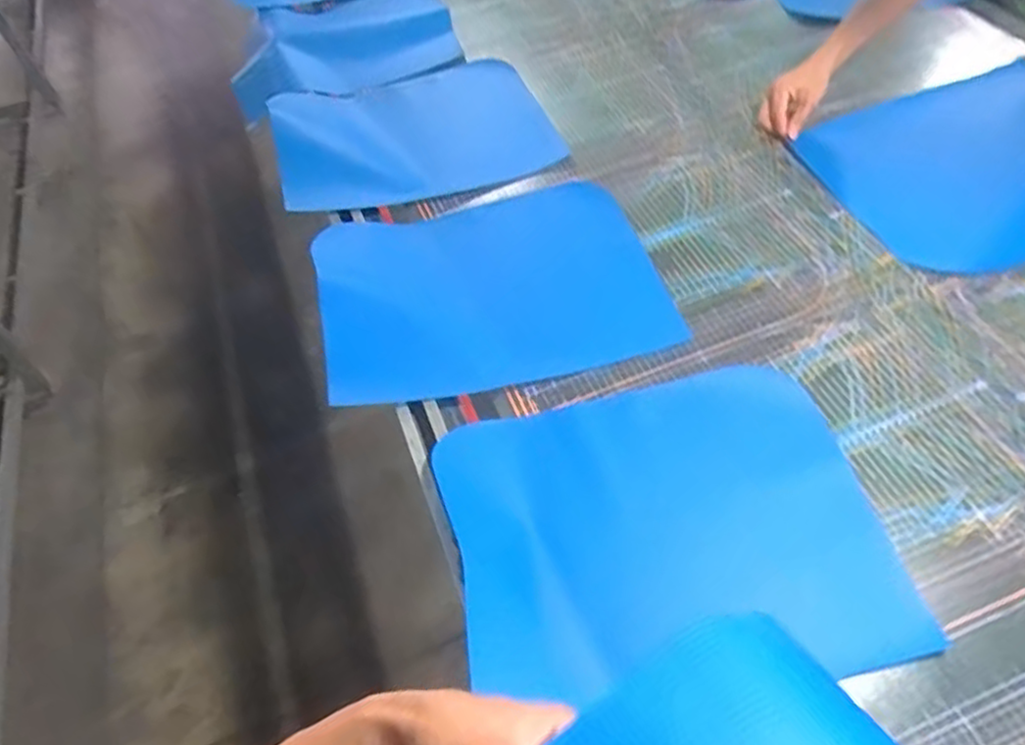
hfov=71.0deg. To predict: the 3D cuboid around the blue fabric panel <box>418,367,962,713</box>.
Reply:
[{"bbox_3d":[0.161,0.158,0.783,0.444,0.035,0.361,-13,52,-3],"label":"blue fabric panel"}]

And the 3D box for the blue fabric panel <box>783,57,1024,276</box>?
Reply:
[{"bbox_3d":[0.721,-0.326,1.110,0.460,0.055,0.386,-21,53,-9],"label":"blue fabric panel"}]

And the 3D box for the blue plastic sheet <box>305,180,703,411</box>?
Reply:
[{"bbox_3d":[-0.037,-0.141,1.029,0.461,0.077,0.371,-14,53,-4],"label":"blue plastic sheet"}]

